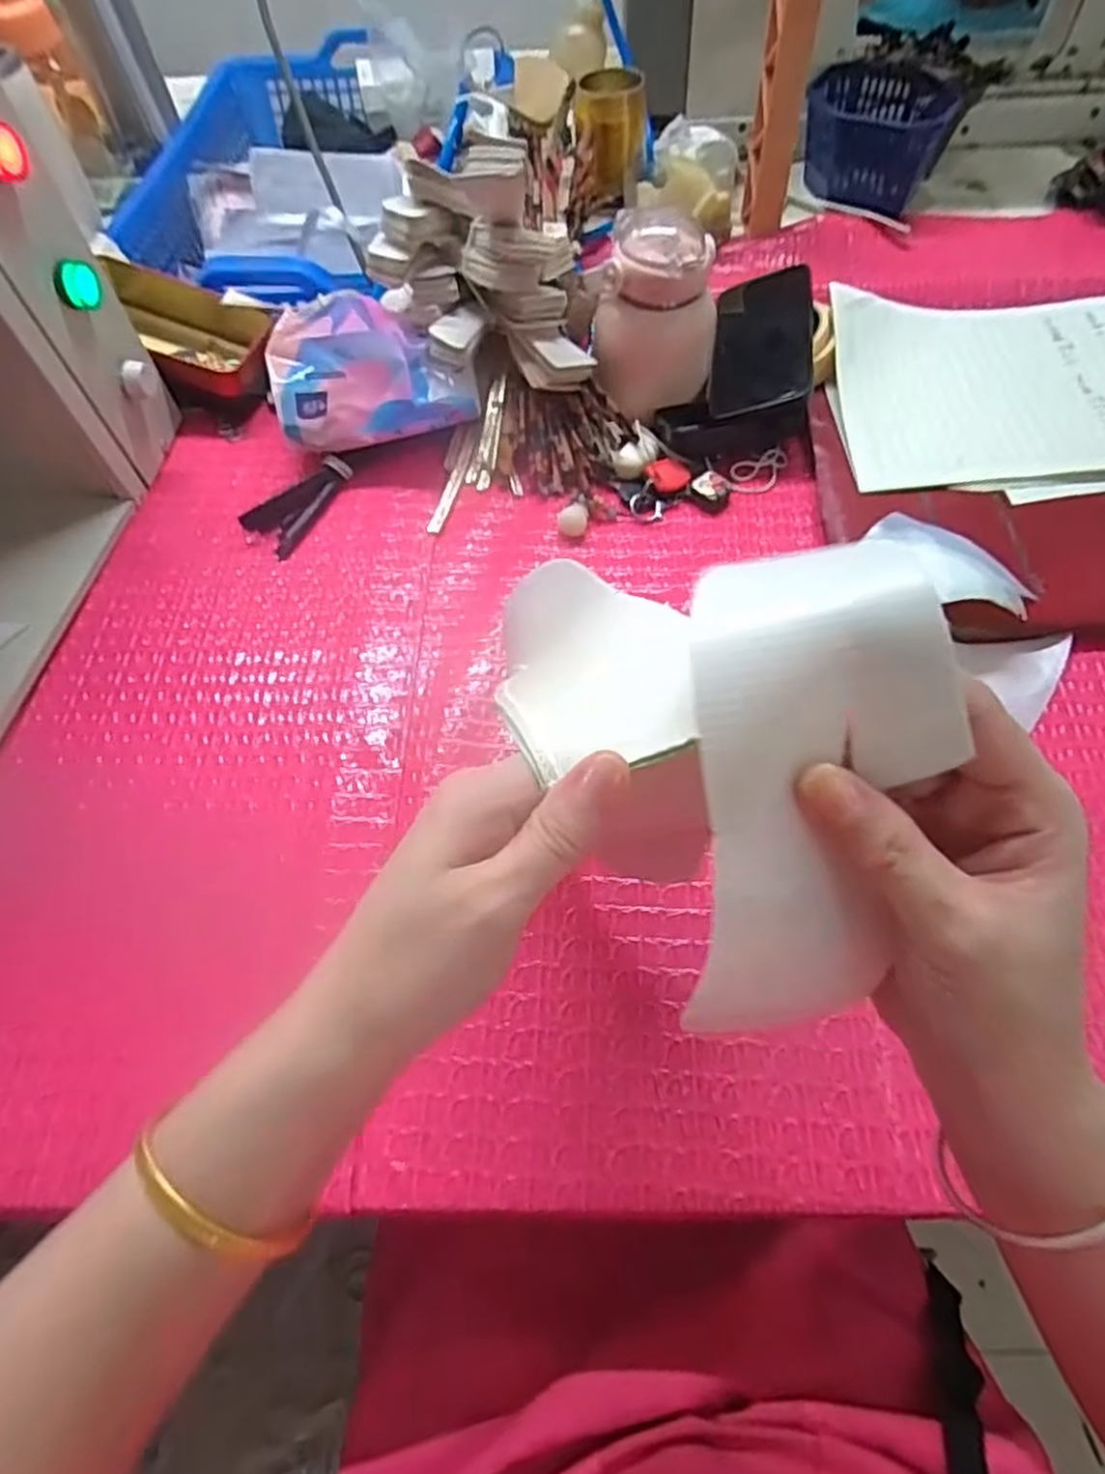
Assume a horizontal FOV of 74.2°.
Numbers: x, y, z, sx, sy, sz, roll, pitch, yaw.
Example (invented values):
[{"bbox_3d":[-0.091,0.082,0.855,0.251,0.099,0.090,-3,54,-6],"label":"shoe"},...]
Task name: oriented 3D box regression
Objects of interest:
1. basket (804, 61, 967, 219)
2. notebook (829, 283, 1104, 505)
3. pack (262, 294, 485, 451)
[{"bbox_3d":[0.297,-0.559,0.681,0.121,0.074,0.152,20,65,12],"label":"basket"},{"bbox_3d":[0.354,-0.267,0.544,0.274,0.026,0.199,-5,62,0],"label":"notebook"},{"bbox_3d":[-0.138,-0.273,0.565,0.155,0.091,0.084,-4,62,0],"label":"pack"}]

